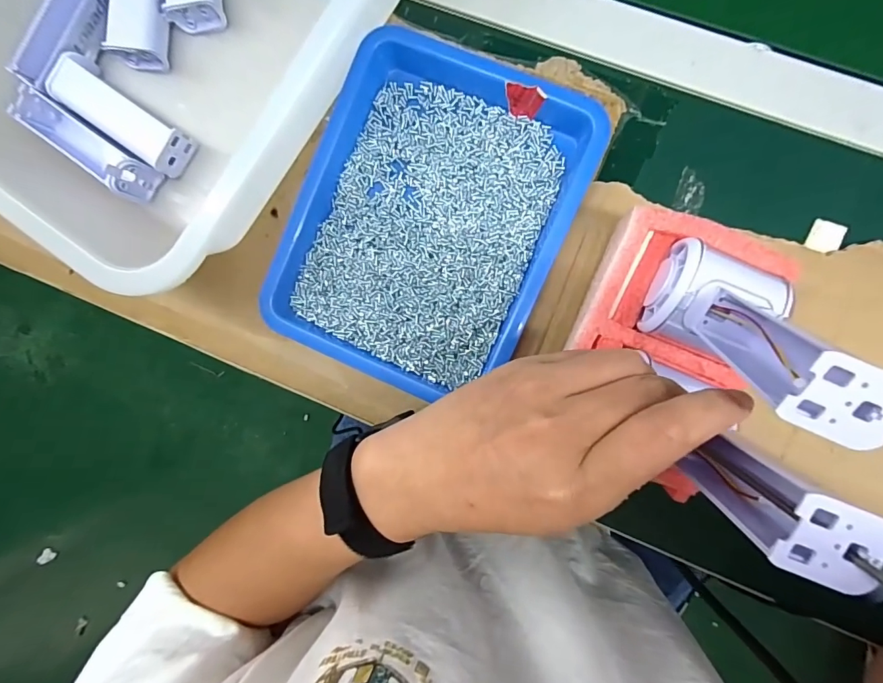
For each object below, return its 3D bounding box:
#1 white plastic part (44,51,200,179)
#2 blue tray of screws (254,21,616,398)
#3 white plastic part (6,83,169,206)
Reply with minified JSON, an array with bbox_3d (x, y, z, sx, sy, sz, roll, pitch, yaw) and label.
[{"bbox_3d":[-0.233,-0.164,0.315,0.100,0.032,0.034,38,94,5],"label":"white plastic part"},{"bbox_3d":[-0.008,-0.082,0.296,0.178,0.028,0.220,24,93,5],"label":"blue tray of screws"},{"bbox_3d":[-0.260,-0.144,0.318,0.103,0.049,0.027,35,94,5],"label":"white plastic part"}]

